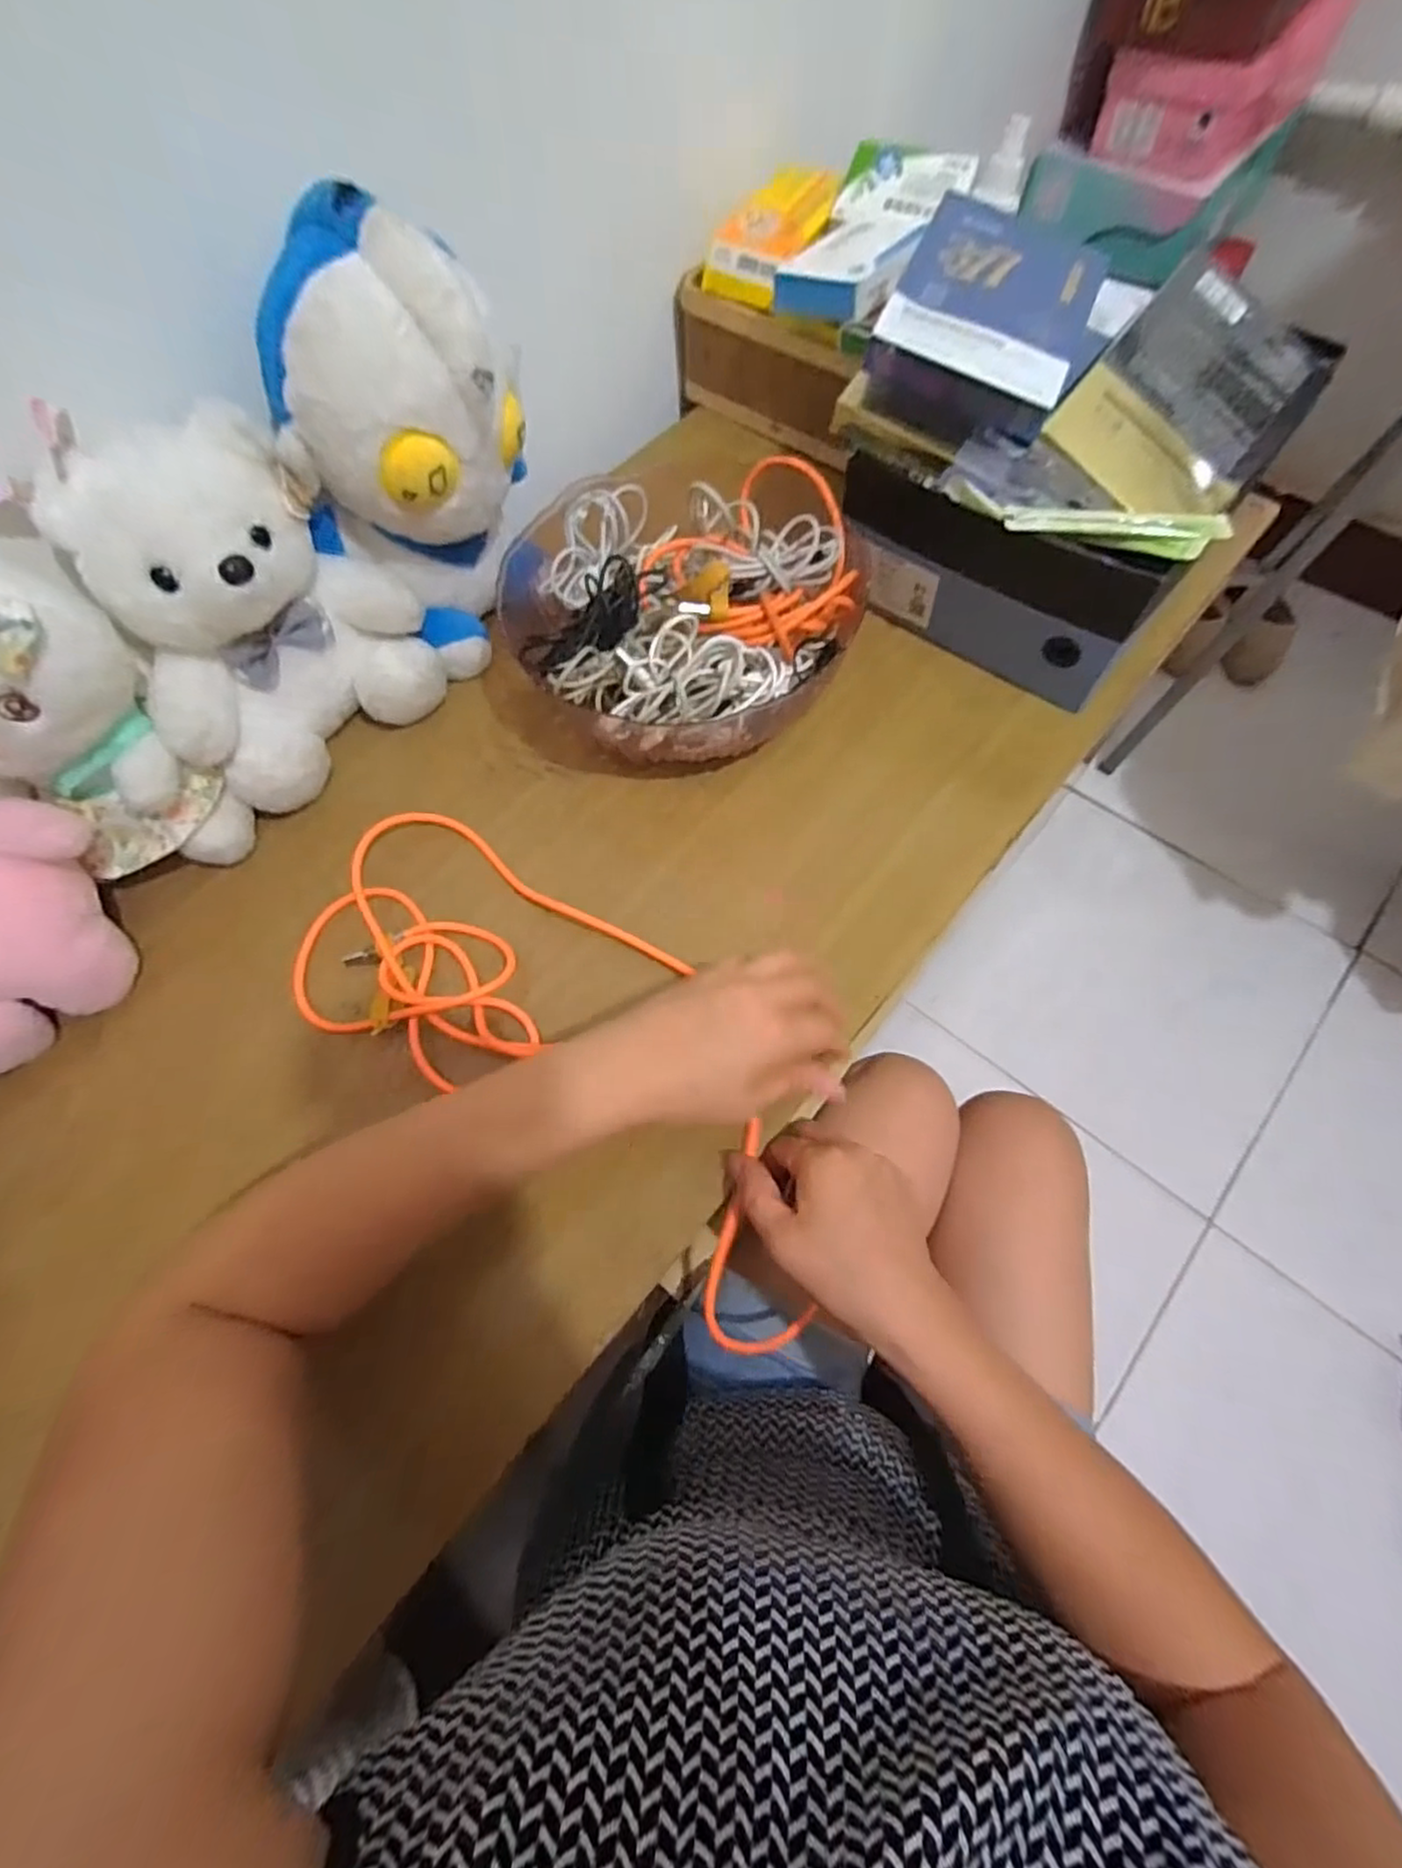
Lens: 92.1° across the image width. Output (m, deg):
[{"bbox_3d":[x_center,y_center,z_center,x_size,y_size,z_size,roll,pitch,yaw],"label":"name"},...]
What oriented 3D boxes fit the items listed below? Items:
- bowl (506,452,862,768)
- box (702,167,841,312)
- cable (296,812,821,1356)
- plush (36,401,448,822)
[{"bbox_3d":[-0.015,-0.233,0.496,0.244,0.101,0.224,-24,69,-8],"label":"bowl"},{"bbox_3d":[0.068,-0.616,0.592,0.071,0.030,0.152,25,70,14],"label":"box"},{"bbox_3d":[-0.082,0.076,0.418,0.415,0.051,0.169,39,76,11],"label":"cable"},{"bbox_3d":[-0.288,-0.200,0.443,0.103,0.192,0.175,39,74,15],"label":"plush"}]

